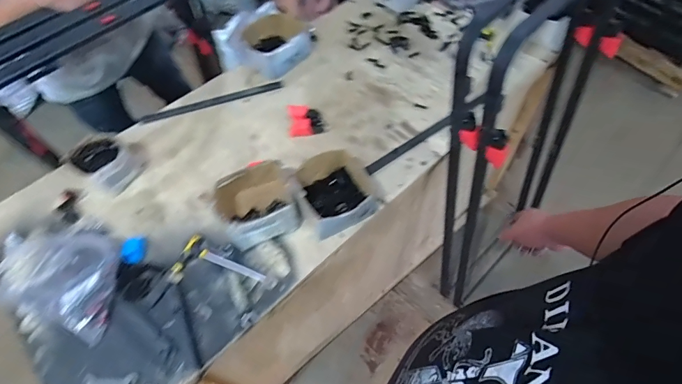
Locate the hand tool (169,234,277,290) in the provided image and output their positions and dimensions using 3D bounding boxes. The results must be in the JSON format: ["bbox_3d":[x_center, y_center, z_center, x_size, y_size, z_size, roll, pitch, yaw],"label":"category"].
[{"bbox_3d":[-0.229,0.158,0.795,0.201,0.029,0.100,17,61,13],"label":"hand tool"}]

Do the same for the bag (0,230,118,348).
[{"bbox_3d":[-0.538,0.153,0.764,0.240,0.081,0.178,13,60,11],"label":"bag"}]

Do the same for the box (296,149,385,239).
[{"bbox_3d":[-0.003,-0.004,0.862,0.162,0.098,0.162,-25,60,-12],"label":"box"}]

